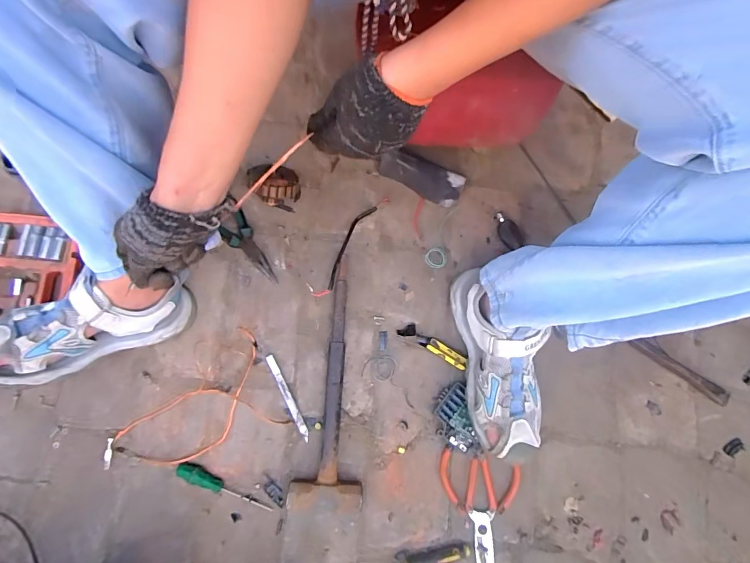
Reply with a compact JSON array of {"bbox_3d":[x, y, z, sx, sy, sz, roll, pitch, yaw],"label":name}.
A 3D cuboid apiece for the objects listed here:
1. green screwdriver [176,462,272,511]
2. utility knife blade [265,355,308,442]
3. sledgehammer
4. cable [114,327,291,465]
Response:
[{"bbox_3d":[-0.215,0.294,0.571,0.143,0.022,0.020,25,80,6],"label":"green screwdriver"},{"bbox_3d":[-0.130,0.171,0.600,0.012,0.005,0.134,-27,79,-4],"label":"utility knife blade"},{"bbox_3d":[-0.060,0.141,0.591,0.093,0.034,0.343,3,79,2],"label":"sledgehammer"},{"bbox_3d":[-0.264,0.187,0.590,0.233,0.011,0.153,-26,79,-4],"label":"cable"}]

